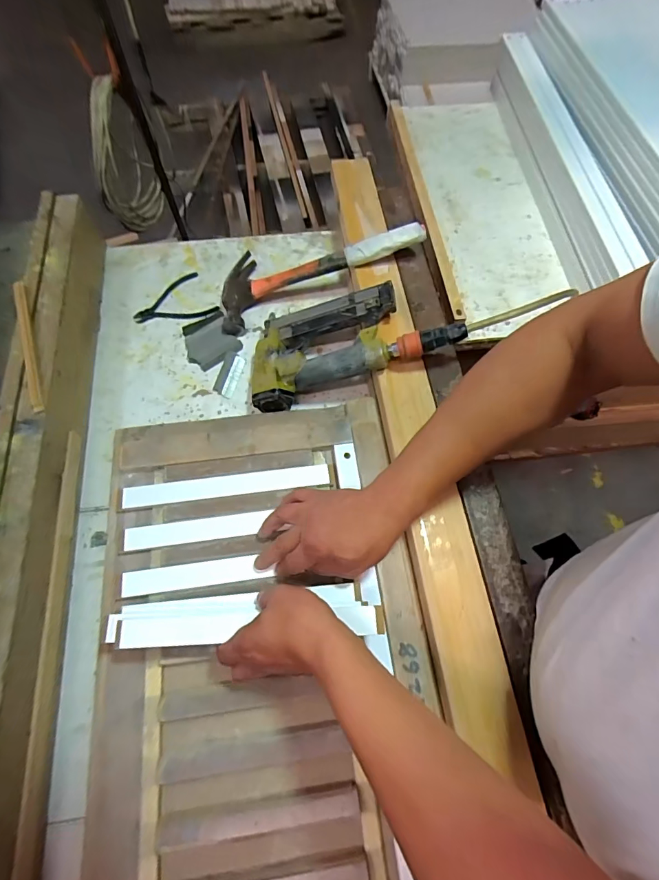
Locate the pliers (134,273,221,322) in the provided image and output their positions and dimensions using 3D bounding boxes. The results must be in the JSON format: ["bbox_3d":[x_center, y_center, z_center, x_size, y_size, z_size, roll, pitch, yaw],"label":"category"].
[{"bbox_3d":[-0.230,-0.197,0.626,0.111,0.009,0.084,-30,68,-16],"label":"pliers"}]

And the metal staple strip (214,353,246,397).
[{"bbox_3d":[-0.137,-0.090,0.581,0.031,0.007,0.066,15,64,6],"label":"metal staple strip"}]

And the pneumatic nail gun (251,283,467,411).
[{"bbox_3d":[0.027,-0.123,0.545,0.258,0.061,0.132,-16,61,13],"label":"pneumatic nail gun"}]

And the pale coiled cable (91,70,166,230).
[{"bbox_3d":[-0.413,-0.556,0.844,0.069,0.247,0.129,11,67,4],"label":"pale coiled cable"}]

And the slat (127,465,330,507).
[{"bbox_3d":[-0.115,0.051,0.484,0.228,0.004,0.025,-6,64,-5],"label":"slat"}]

